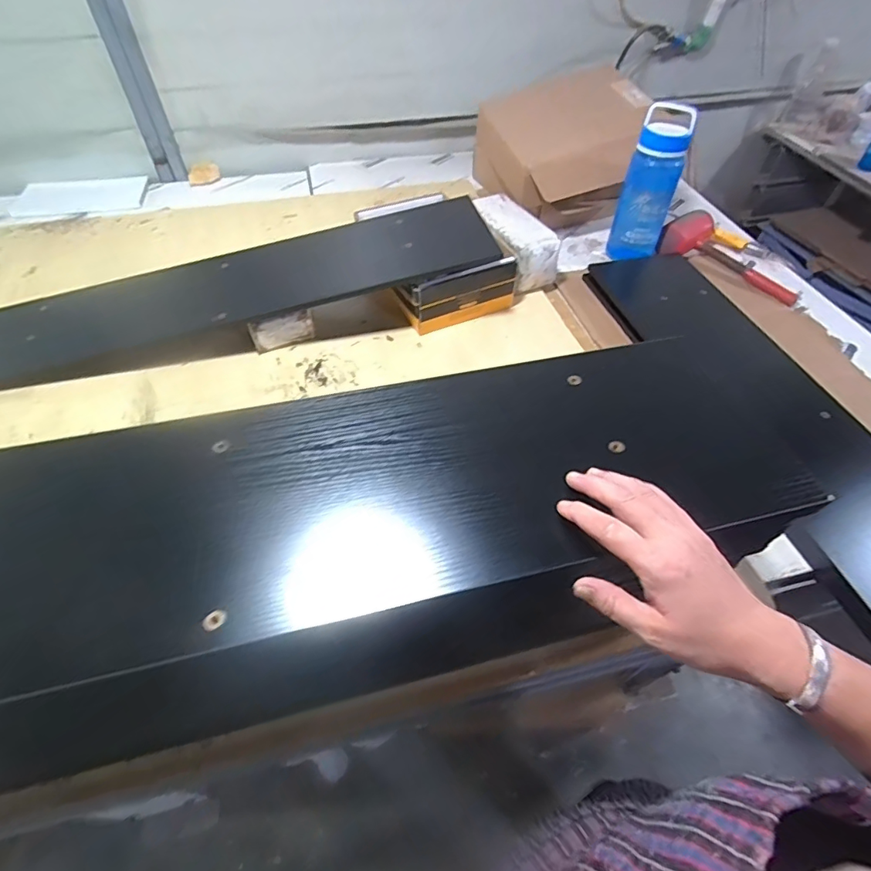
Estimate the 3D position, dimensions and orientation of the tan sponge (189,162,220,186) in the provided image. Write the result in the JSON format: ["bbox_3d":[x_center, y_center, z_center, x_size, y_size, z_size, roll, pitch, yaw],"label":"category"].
[{"bbox_3d":[-0.600,-0.679,1.267,0.078,0.041,0.036,-24,55,-19],"label":"tan sponge"}]

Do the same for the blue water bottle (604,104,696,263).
[{"bbox_3d":[0.438,-0.510,1.000,0.102,0.265,0.084,18,52,14],"label":"blue water bottle"}]

